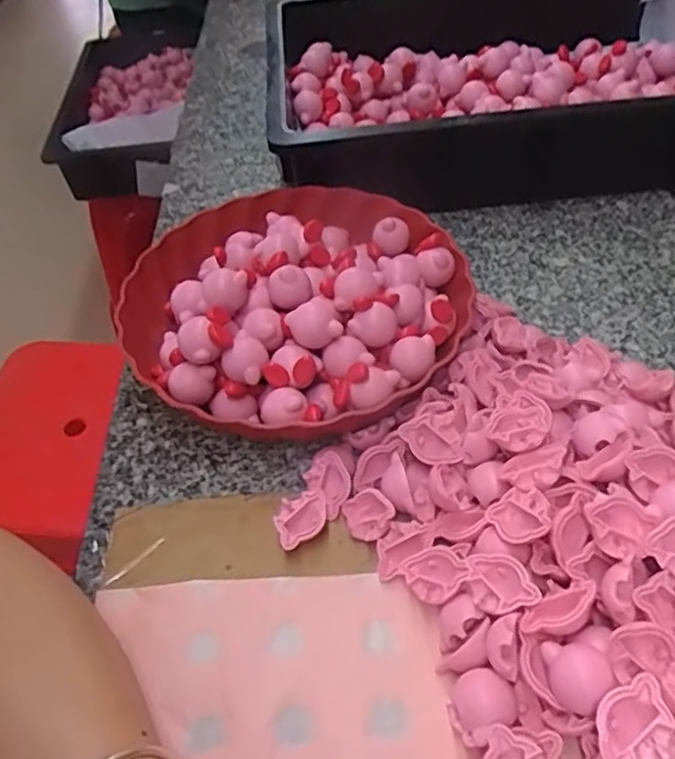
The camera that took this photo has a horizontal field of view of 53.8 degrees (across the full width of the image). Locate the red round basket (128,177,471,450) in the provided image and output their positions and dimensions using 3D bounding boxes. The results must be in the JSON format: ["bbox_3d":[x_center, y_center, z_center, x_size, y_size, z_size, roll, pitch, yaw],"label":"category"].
[{"bbox_3d":[-0.028,-0.061,0.477,0.229,0.079,0.241,-3,49,4],"label":"red round basket"}]

